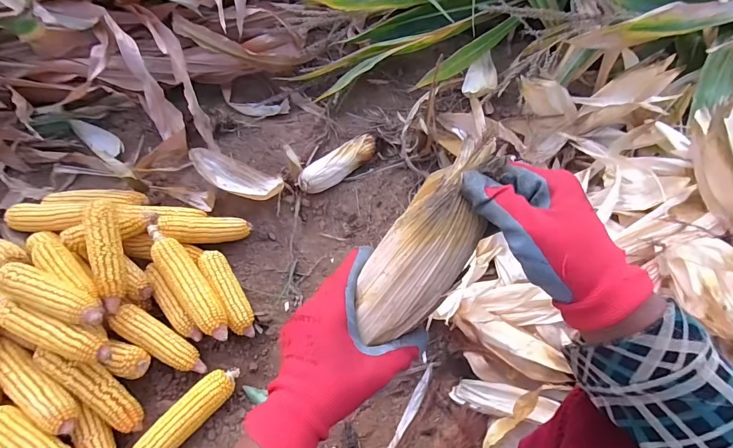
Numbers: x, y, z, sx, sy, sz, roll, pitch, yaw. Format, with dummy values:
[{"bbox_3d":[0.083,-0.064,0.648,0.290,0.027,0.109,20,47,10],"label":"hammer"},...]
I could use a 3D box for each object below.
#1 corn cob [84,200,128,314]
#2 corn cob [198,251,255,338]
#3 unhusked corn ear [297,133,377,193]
[{"bbox_3d":[-0.459,0.056,0.685,0.048,0.050,0.201,-12,82,-8],"label":"corn cob"},{"bbox_3d":[-0.264,0.128,0.728,0.050,0.043,0.181,-27,67,-15],"label":"corn cob"},{"bbox_3d":[-0.062,-0.137,0.897,0.217,0.057,0.069,-38,70,-19],"label":"unhusked corn ear"}]

